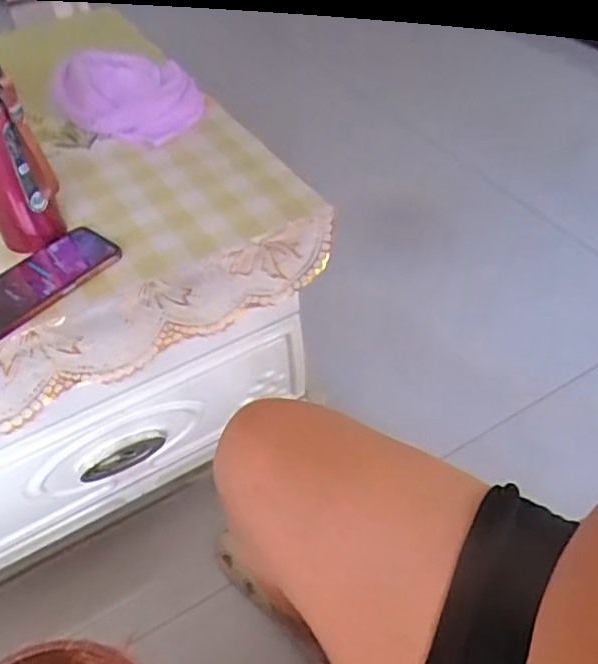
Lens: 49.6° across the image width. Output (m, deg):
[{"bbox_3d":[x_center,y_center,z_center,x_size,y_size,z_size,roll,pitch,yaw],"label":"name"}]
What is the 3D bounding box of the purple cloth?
[{"bbox_3d":[-0.231,-0.316,0.881,0.137,0.055,0.244,-33,52,-27],"label":"purple cloth"}]

